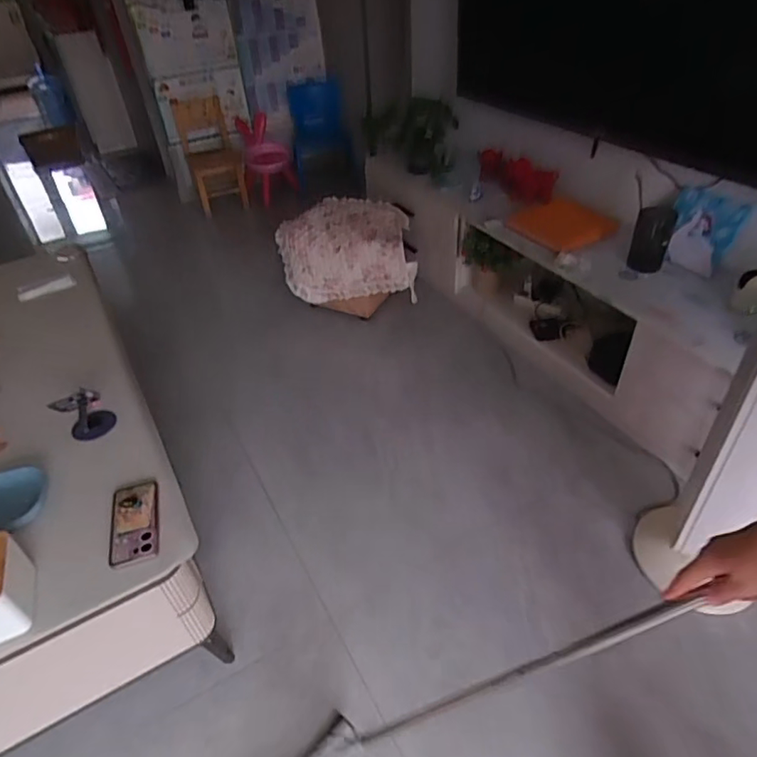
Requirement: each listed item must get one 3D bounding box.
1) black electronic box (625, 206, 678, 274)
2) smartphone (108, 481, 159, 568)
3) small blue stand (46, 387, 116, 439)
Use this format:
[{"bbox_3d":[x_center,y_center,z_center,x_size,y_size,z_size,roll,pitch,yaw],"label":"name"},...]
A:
[{"bbox_3d":[0.758,-0.386,1.506,0.095,0.176,0.025,13,19,14],"label":"black electronic box"},{"bbox_3d":[-0.427,0.248,0.943,0.080,0.015,0.165,-14,41,-11],"label":"smartphone"},{"bbox_3d":[-0.620,0.067,1.135,0.097,0.091,0.108,-34,48,-31],"label":"small blue stand"}]

